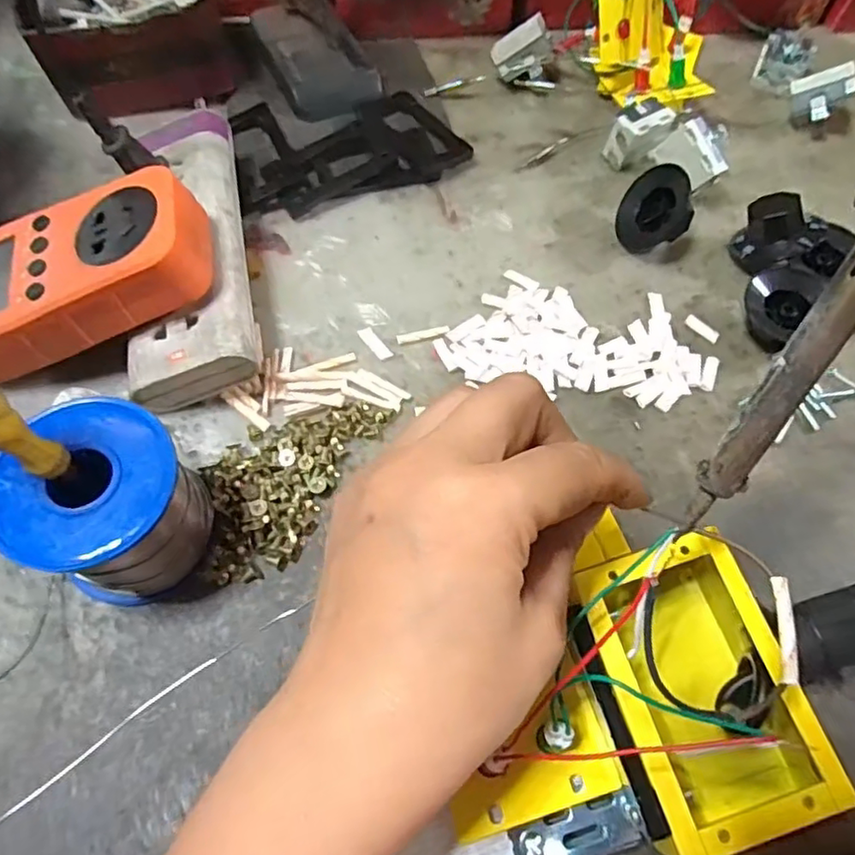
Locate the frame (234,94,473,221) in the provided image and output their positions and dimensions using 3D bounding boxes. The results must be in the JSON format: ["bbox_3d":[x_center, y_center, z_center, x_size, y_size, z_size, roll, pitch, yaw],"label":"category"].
[{"bbox_3d":[-0.054,-0.181,0.386,0.139,0.017,0.083,-21,66,-13],"label":"frame"}]

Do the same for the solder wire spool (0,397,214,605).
[{"bbox_3d":[-0.124,0.032,0.242,0.061,0.065,0.059,1,63,-2],"label":"solder wire spool"}]

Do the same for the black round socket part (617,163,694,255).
[{"bbox_3d":[0.134,-0.128,0.358,0.018,0.048,0.042,-4,57,-44],"label":"black round socket part"}]

